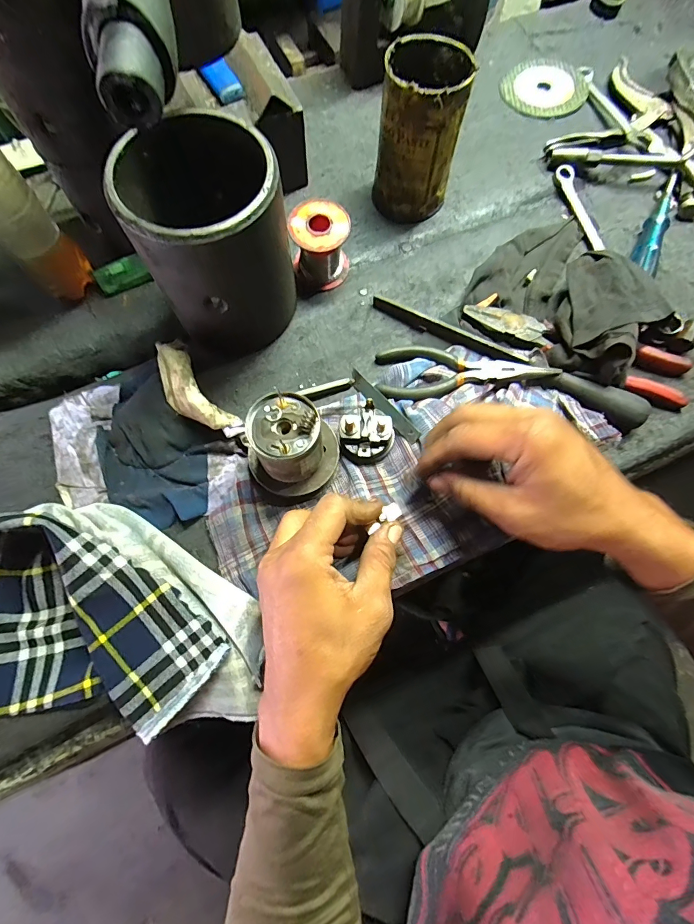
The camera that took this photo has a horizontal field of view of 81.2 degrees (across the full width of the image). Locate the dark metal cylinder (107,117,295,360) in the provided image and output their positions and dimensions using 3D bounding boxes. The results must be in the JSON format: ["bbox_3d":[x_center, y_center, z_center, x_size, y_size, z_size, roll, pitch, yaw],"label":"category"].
[{"bbox_3d":[-0.100,-0.170,0.320,0.109,0.144,0.111,-19,72,-6],"label":"dark metal cylinder"}]

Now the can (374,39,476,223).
[{"bbox_3d":[0.067,-0.301,0.378,0.072,0.116,0.072,0,71,0],"label":"can"}]

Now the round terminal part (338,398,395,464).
[{"bbox_3d":[0.017,-0.025,0.333,0.045,0.025,0.041,0,71,0],"label":"round terminal part"}]

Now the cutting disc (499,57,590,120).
[{"bbox_3d":[0.239,-0.456,0.489,0.105,0.004,0.105,0,71,0],"label":"cutting disc"}]

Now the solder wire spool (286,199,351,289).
[{"bbox_3d":[-0.023,-0.195,0.373,0.052,0.058,0.050,-7,72,-2],"label":"solder wire spool"}]

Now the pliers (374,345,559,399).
[{"bbox_3d":[0.102,-0.076,0.352,0.150,0.017,0.050,6,72,2],"label":"pliers"}]

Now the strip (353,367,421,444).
[{"bbox_3d":[0.031,-0.050,0.352,0.012,0.004,0.089,-45,65,10],"label":"strip"}]

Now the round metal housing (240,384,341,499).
[{"bbox_3d":[-0.040,-0.009,0.307,0.059,0.069,0.061,0,71,0],"label":"round metal housing"}]

